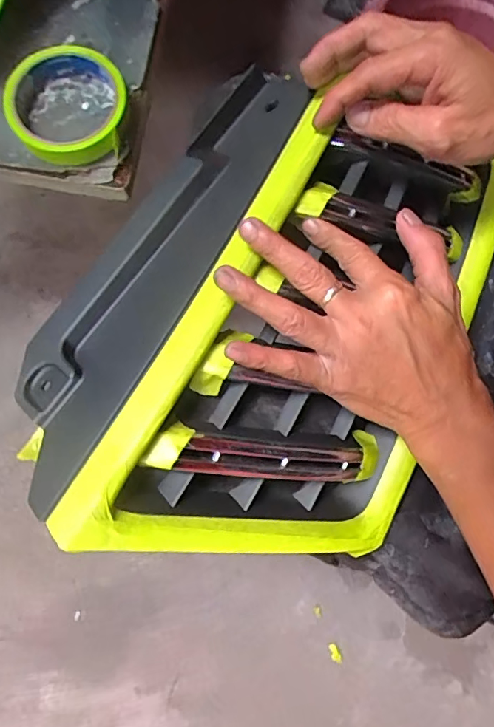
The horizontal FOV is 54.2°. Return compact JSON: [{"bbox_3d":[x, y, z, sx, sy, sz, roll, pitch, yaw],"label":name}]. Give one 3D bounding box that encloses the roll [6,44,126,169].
[{"bbox_3d":[-0.140,-0.205,0.379,0.085,0.026,0.098,5,76,0],"label":"roll"}]

